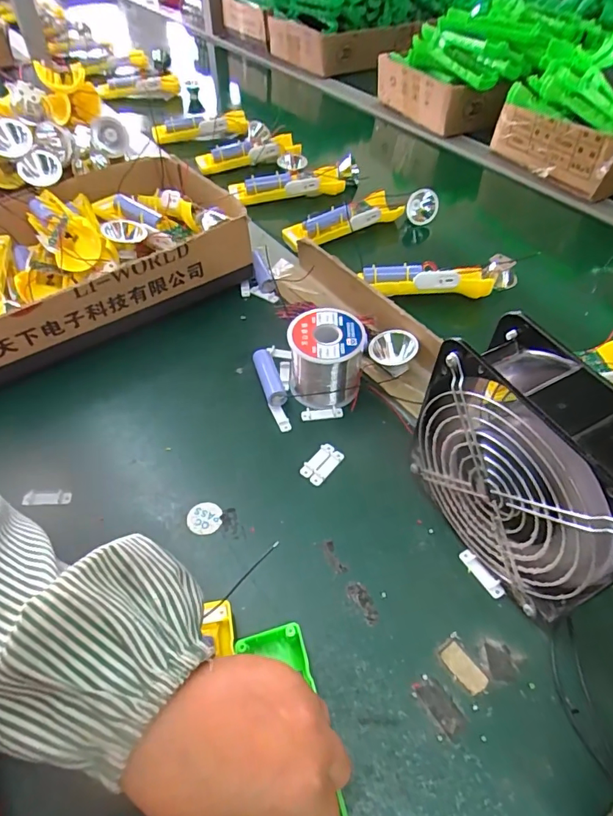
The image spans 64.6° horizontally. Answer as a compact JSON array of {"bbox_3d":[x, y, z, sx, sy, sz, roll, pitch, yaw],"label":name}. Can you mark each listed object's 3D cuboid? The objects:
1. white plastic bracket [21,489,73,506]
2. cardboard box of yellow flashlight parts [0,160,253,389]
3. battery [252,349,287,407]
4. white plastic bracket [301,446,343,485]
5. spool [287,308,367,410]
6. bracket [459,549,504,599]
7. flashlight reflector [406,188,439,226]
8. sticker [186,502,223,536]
[{"bbox_3d":[-0.206,0.072,0.386,0.035,0.007,0.014,-6,51,-3],"label":"white plastic bracket"},{"bbox_3d":[-0.286,-0.144,0.513,0.417,0.082,0.239,-32,56,-22],"label":"cardboard box of yellow flashlight parts"},{"bbox_3d":[-0.034,-0.028,0.447,0.018,0.017,0.069,-14,51,-10],"label":"battery"},{"bbox_3d":[0.013,0.047,0.402,0.021,0.006,0.037,32,58,25],"label":"white plastic bracket"},{"bbox_3d":[0.017,-0.043,0.434,0.063,0.066,0.057,1,50,3],"label":"spool"},{"bbox_3d":[0.123,0.117,0.343,0.009,0.007,0.037,-27,55,-19],"label":"bracket"},{"bbox_3d":[0.156,-0.271,0.649,0.040,0.048,0.021,18,53,16],"label":"flashlight reflector"},{"bbox_3d":[-0.079,0.085,0.376,0.026,0.004,0.025,-1,50,1],"label":"sticker"}]

